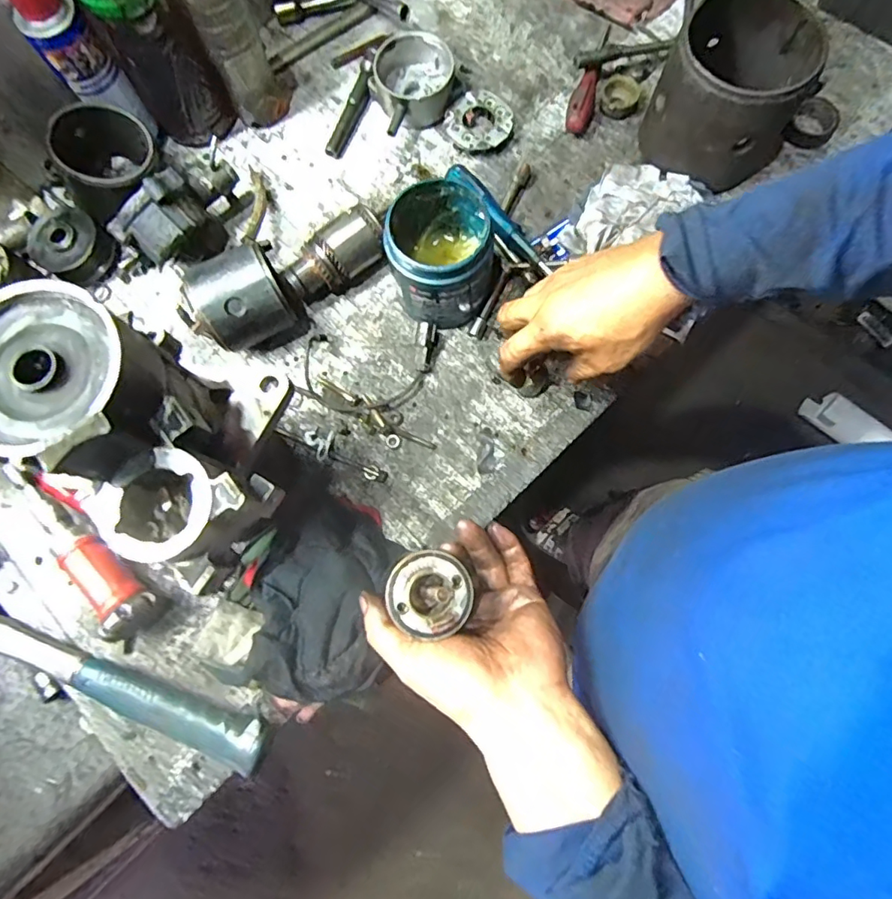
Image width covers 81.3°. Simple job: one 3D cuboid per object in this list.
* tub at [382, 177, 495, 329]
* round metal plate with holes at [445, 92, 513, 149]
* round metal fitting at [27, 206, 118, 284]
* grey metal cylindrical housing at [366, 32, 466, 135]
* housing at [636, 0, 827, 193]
[{"bbox_3d":[-0.004,-0.173,0.470,0.087,0.102,0.092,0,78,1],"label":"tub"},{"bbox_3d":[0.034,-0.342,0.548,0.067,0.020,0.065,0,78,1],"label":"round metal plate with holes"},{"bbox_3d":[-0.374,-0.203,0.516,0.059,0.041,0.061,0,78,1],"label":"round metal fitting"},{"bbox_3d":[-0.036,-0.385,0.547,0.100,0.038,0.091,-31,79,-5],"label":"grey metal cylindrical housing"},{"bbox_3d":[0.266,-0.324,0.488,0.126,0.117,0.121,30,80,7],"label":"housing"}]

